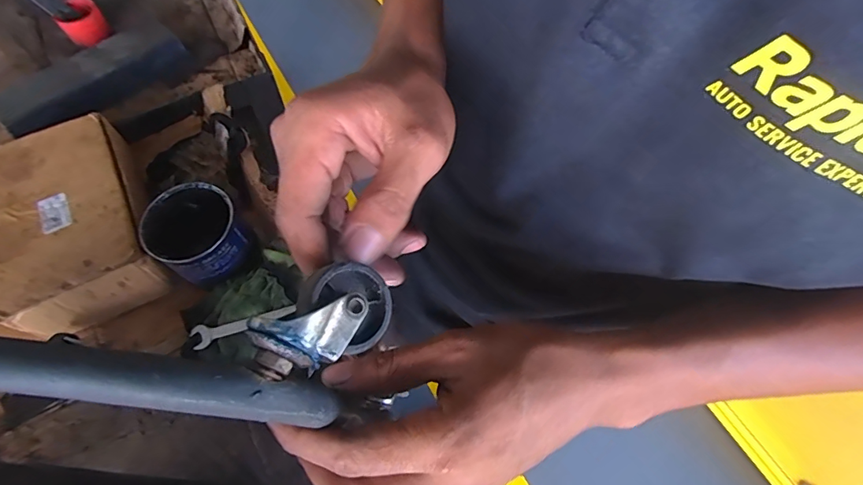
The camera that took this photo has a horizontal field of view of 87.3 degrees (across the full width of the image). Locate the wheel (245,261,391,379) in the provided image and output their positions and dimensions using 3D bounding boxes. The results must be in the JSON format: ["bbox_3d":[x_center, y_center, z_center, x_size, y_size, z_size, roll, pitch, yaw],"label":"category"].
[{"bbox_3d":[-0.043,0.033,0.185,0.032,0.029,0.058,42,69,18],"label":"wheel"}]

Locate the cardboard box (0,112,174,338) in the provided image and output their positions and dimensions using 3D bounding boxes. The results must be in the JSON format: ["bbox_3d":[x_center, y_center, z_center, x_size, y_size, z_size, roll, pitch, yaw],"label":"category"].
[{"bbox_3d":[-0.440,-0.026,0.557,0.157,0.081,0.235,-26,66,-15],"label":"cardboard box"}]

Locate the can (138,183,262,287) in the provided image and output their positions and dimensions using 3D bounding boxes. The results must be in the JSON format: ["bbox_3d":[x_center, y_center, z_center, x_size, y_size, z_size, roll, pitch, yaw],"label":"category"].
[{"bbox_3d":[-0.269,-0.004,0.533,0.100,0.083,0.104,-36,69,-19],"label":"can"}]

